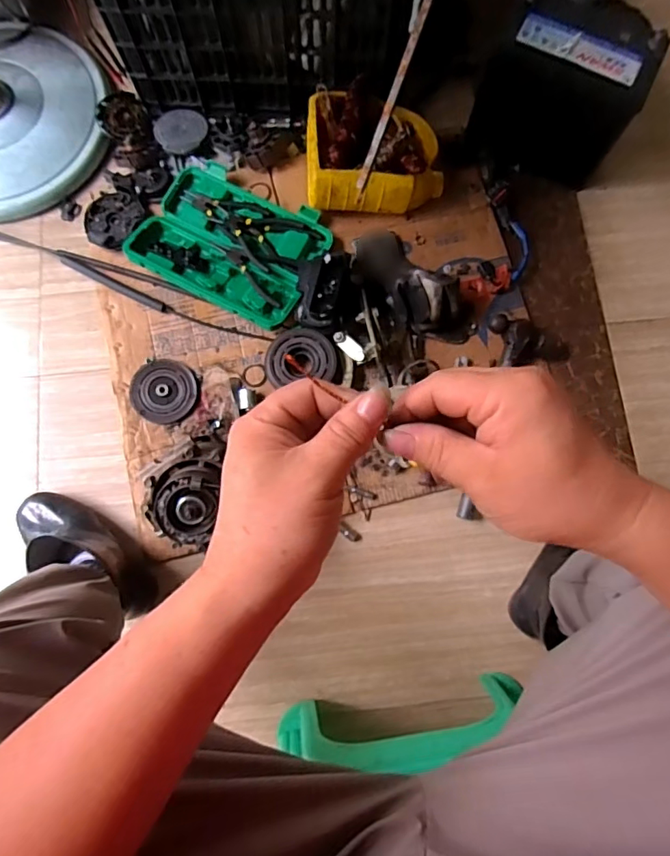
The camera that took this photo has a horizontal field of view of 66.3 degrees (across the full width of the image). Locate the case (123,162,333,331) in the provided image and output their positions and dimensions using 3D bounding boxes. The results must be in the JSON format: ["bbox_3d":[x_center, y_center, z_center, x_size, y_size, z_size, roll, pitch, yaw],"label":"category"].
[{"bbox_3d":[-0.174,-0.314,0.870,0.300,0.037,0.225,27,80,5],"label":"case"}]

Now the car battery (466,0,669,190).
[{"bbox_3d":[0.364,-0.549,0.847,0.237,0.213,0.135,19,79,2],"label":"car battery"}]

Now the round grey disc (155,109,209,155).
[{"bbox_3d":[-0.279,-0.543,0.927,0.092,0.011,0.105,-27,80,-6],"label":"round grey disc"}]

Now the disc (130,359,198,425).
[{"bbox_3d":[-0.280,-0.062,0.834,0.106,0.010,0.102,0,79,0],"label":"disc"}]

